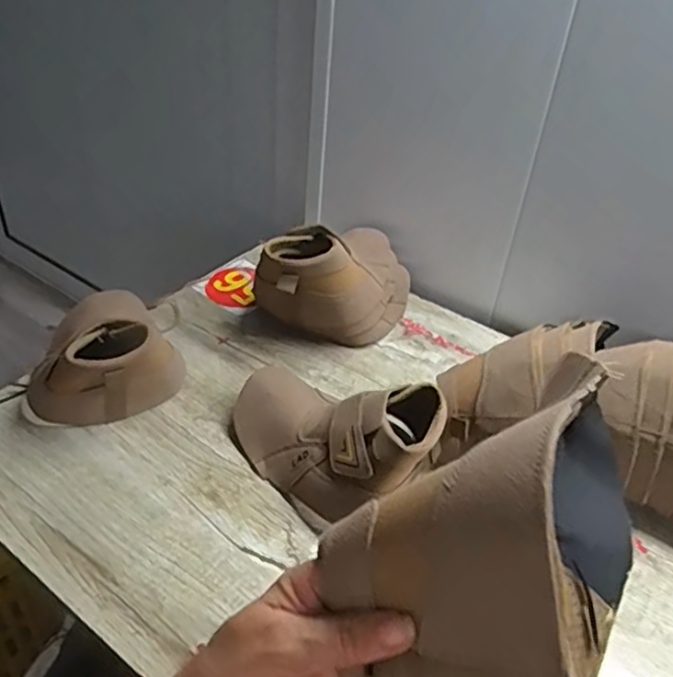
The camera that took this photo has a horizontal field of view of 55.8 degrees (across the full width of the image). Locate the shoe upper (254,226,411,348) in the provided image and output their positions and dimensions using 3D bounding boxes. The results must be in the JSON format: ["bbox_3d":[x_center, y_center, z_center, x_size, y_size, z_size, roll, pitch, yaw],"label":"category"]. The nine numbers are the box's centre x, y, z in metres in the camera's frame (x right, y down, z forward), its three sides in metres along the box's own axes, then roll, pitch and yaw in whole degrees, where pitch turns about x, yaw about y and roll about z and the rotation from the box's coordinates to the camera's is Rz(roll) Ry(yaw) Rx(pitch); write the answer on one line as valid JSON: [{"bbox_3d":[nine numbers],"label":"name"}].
[{"bbox_3d":[0.011,-0.079,0.803,0.118,0.135,0.228,32,45,30],"label":"shoe upper"}]

